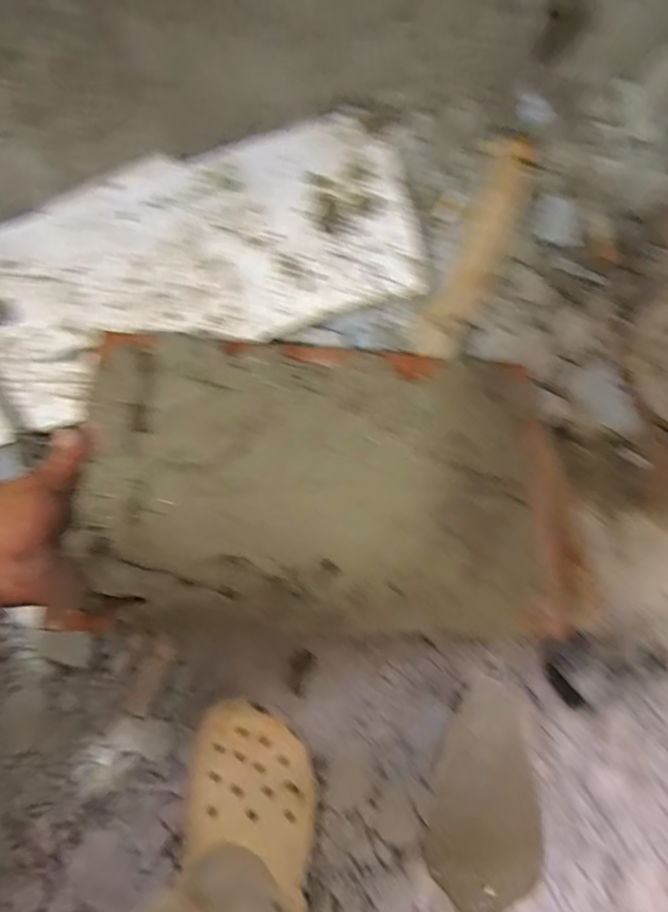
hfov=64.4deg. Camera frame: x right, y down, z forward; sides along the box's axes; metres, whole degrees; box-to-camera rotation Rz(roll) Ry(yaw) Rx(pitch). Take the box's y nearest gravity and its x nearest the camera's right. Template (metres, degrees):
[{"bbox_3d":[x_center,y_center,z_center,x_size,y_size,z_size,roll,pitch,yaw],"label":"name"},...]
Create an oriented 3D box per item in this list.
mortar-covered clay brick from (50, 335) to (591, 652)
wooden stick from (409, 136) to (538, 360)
[{"bbox_3d":[0.000,0.016,0.438,0.392,0.027,0.252,2,68,-7],"label":"mortar-covered clay brick"},{"bbox_3d":[0.144,-0.203,0.516,0.051,0.048,0.239,26,76,7],"label":"wooden stick"}]

